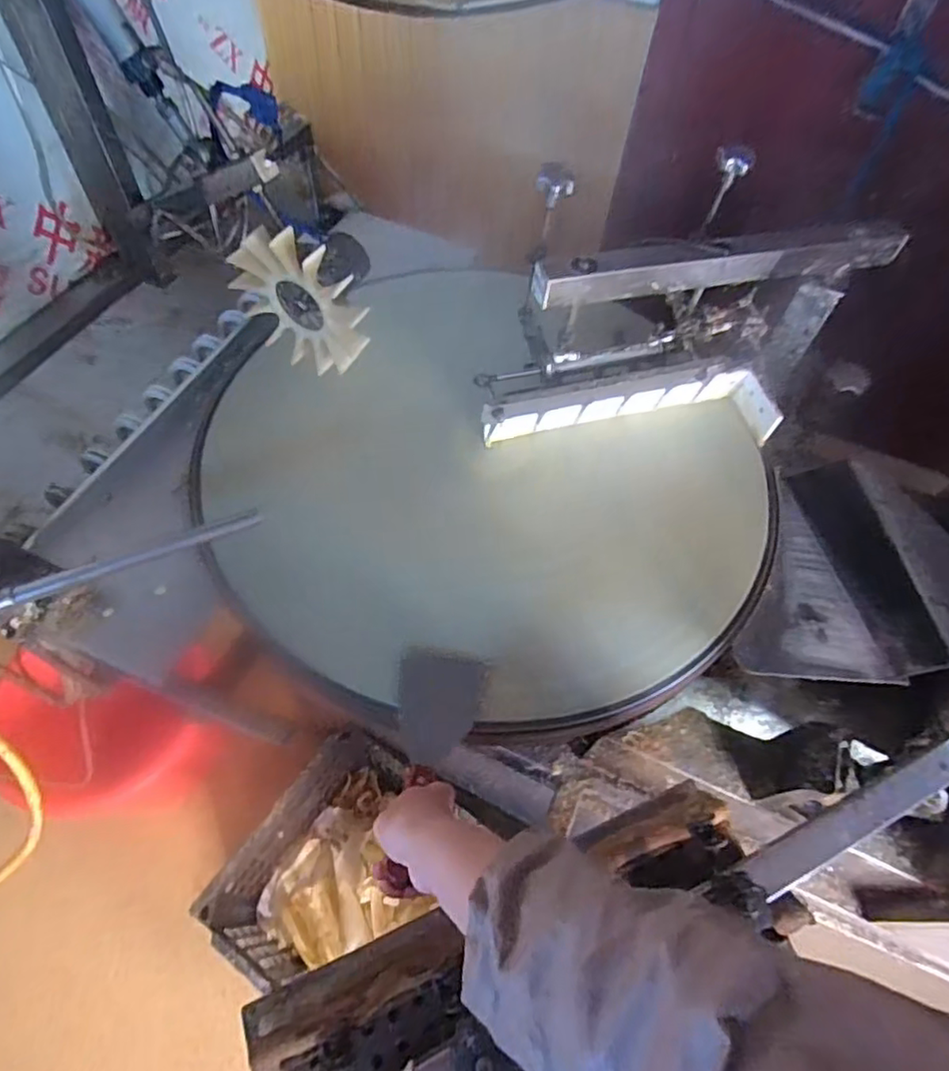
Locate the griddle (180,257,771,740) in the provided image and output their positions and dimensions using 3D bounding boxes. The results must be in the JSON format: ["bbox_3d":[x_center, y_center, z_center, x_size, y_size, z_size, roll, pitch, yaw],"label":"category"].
[{"bbox_3d":[-0.004,-0.081,0.754,0.684,0.044,0.592,35,62,16],"label":"griddle"}]

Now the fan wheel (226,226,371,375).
[{"bbox_3d":[-0.192,-0.257,0.676,0.151,0.140,0.031,28,61,13],"label":"fan wheel"}]

